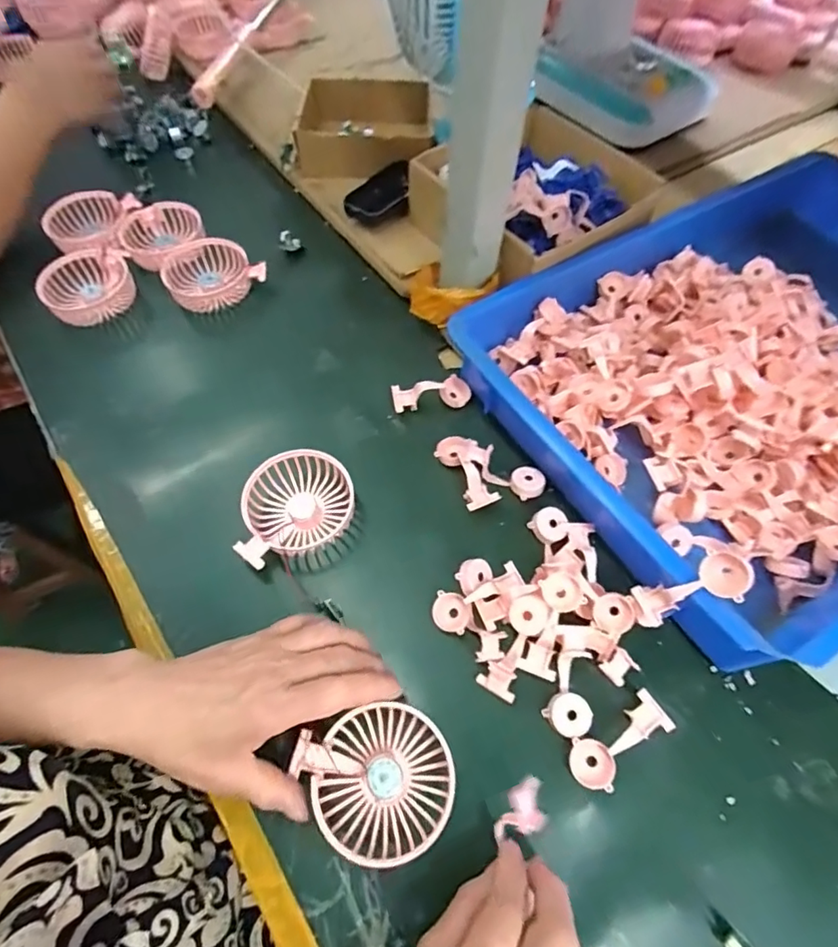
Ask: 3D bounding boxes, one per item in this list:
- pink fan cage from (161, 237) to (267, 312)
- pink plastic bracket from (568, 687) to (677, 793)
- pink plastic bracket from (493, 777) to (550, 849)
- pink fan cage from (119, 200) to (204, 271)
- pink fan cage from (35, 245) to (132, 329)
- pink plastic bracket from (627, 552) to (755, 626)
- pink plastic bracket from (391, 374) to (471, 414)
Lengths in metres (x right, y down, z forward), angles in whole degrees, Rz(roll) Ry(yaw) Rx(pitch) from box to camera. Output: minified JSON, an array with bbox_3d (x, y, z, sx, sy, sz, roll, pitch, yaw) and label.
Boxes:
[{"bbox_3d":[-0.234,-0.225,0.577,0.096,0.036,0.093,1,61,-2],"label":"pink fan cage"},{"bbox_3d":[0.138,0.182,0.351,0.077,0.022,0.033,-27,65,-16],"label":"pink plastic bracket"},{"bbox_3d":[0.060,0.205,0.315,0.034,0.017,0.026,-14,64,-7],"label":"pink plastic bracket"},{"bbox_3d":[-0.300,-0.272,0.602,0.095,0.034,0.093,6,61,2],"label":"pink fan cage"},{"bbox_3d":[-0.359,-0.204,0.566,0.096,0.035,0.083,-39,69,-21],"label":"pink fan cage"},{"bbox_3d":[0.178,0.082,0.351,0.022,0.091,0.030,-1,60,-31],"label":"pink plastic bracket"},{"bbox_3d":[0.013,-0.078,0.493,0.076,0.029,0.029,-11,62,-8],"label":"pink plastic bracket"}]

